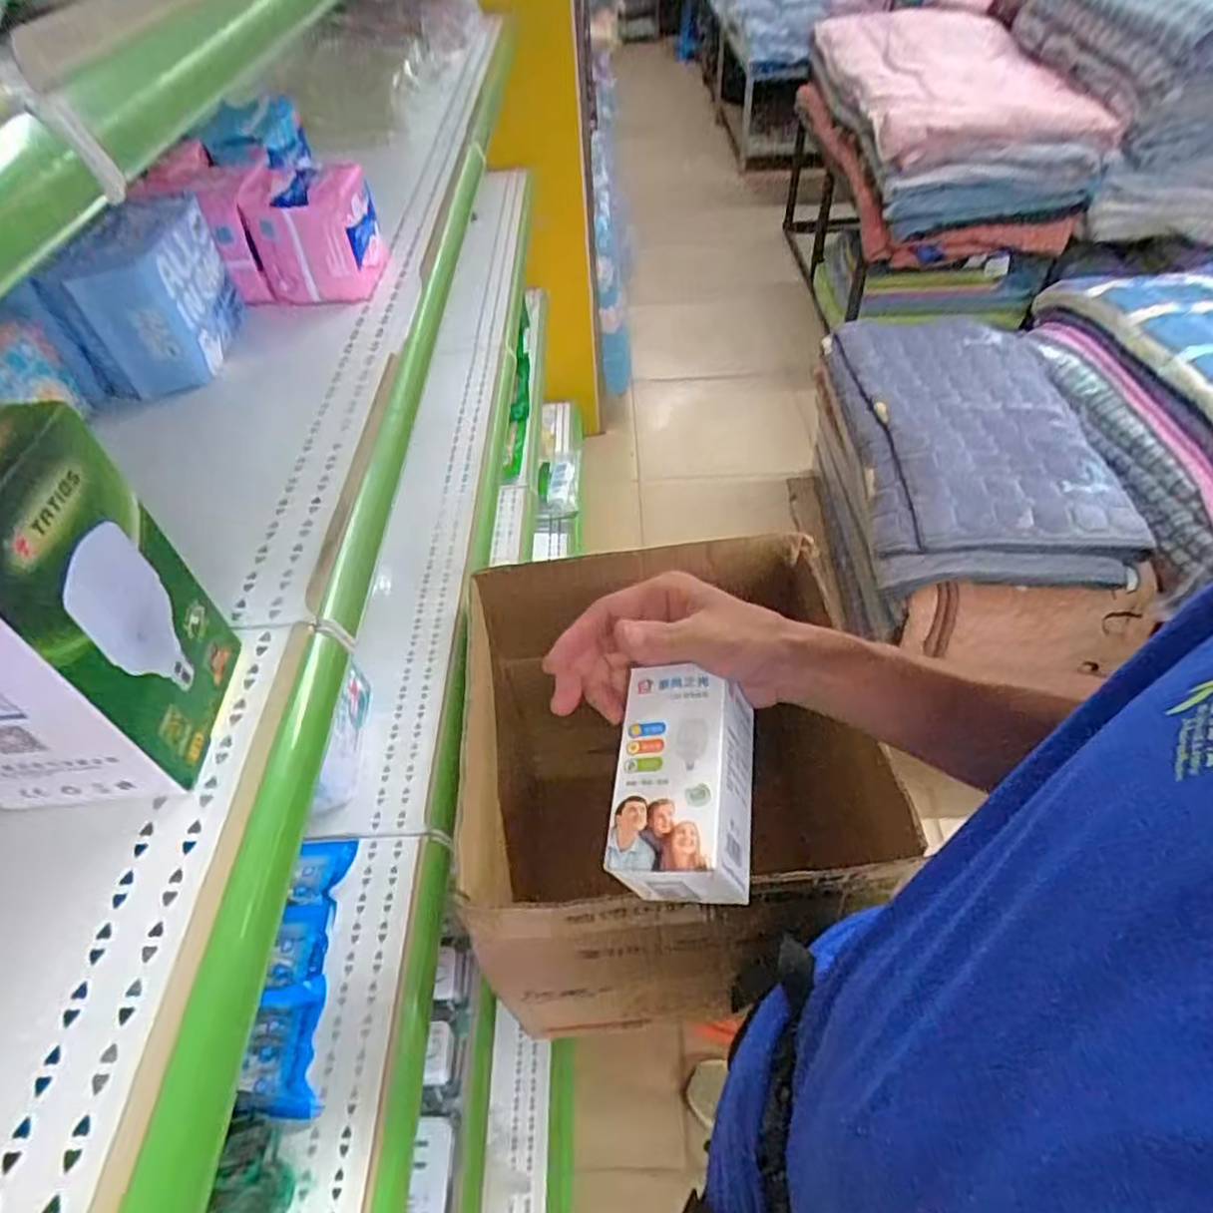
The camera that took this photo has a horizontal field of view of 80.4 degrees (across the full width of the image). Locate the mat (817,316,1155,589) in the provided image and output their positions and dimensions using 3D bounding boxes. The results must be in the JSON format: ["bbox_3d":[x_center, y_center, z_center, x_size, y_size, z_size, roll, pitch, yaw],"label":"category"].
[{"bbox_3d":[0.788,-0.423,1.639,0.498,0.118,0.924,0,49,3],"label":"mat"}]

